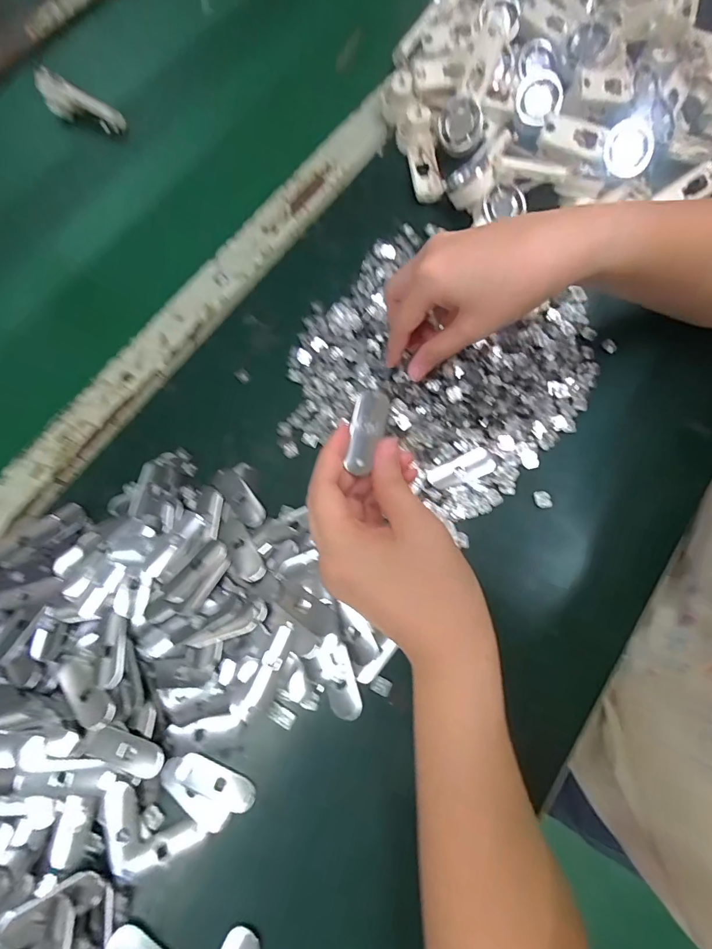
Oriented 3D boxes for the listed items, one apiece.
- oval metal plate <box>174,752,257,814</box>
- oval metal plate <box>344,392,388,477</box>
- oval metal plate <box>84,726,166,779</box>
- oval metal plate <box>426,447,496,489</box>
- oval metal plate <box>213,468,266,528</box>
[{"bbox_3d":[-0.088,0.195,0.273,0.052,0.004,0.019,21,75,8],"label":"oval metal plate"},{"bbox_3d":[0.006,-0.025,0.247,0.019,0.008,0.049,14,71,-2],"label":"oval metal plate"},{"bbox_3d":[-0.146,0.176,0.275,0.047,0.006,0.020,20,75,8],"label":"oval metal plate"},{"bbox_3d":[0.080,-0.004,0.325,0.049,0.004,0.021,-25,74,-6],"label":"oval metal plate"},{"bbox_3d":[-0.089,0.017,0.330,0.019,0.004,0.055,-42,76,-10],"label":"oval metal plate"}]

